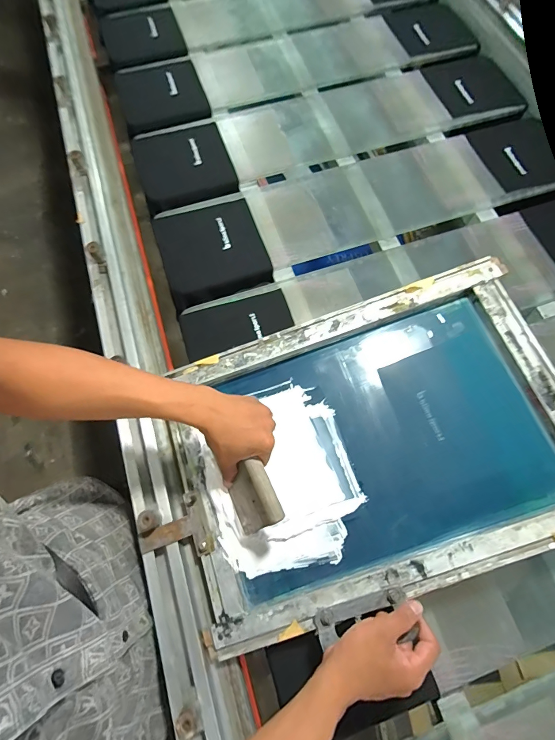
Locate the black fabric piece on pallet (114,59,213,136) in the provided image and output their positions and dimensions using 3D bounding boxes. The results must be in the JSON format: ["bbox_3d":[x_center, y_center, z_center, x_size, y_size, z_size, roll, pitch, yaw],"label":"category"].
[{"bbox_3d":[-0.270,-0.643,0.823,0.186,0.022,0.216,-16,72,-6],"label":"black fabric piece on pallet"}]

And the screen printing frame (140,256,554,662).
[{"bbox_3d":[0.114,0.105,0.510,0.587,0.045,0.394,-21,72,2],"label":"screen printing frame"}]

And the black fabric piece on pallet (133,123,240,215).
[{"bbox_3d":[-0.197,-0.435,0.750,0.185,0.023,0.214,-17,72,-6],"label":"black fabric piece on pallet"}]

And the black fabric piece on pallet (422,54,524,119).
[{"bbox_3d":[0.458,-0.669,0.828,0.182,0.011,0.186,-18,72,-6],"label":"black fabric piece on pallet"}]

